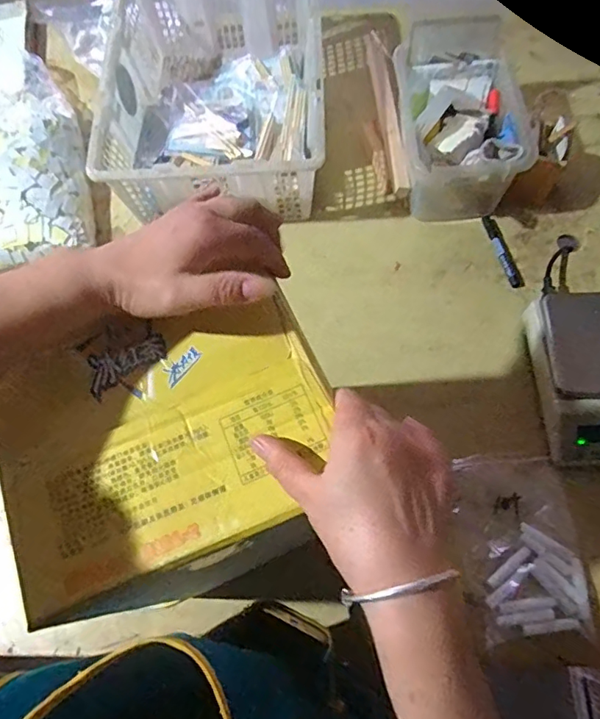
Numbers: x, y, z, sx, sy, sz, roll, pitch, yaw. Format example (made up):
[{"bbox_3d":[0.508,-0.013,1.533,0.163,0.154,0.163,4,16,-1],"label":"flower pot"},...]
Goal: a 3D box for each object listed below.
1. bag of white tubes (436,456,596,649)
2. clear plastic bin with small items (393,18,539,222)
[{"bbox_3d":[0.288,0.243,0.666,0.157,0.022,0.224,-4,68,1],"label":"bag of white tubes"},{"bbox_3d":[0.261,-0.386,0.845,0.185,0.152,0.273,-3,68,2],"label":"clear plastic bin with small items"}]

